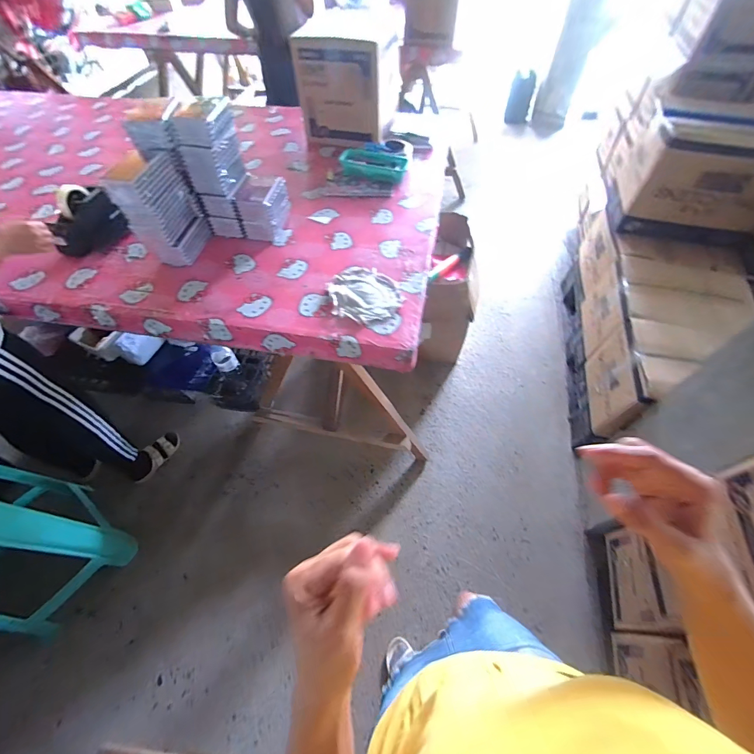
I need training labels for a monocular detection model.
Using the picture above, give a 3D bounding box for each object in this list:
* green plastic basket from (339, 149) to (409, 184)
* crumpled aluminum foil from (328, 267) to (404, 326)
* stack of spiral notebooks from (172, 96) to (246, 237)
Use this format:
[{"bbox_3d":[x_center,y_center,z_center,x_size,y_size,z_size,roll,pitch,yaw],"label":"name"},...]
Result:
[{"bbox_3d":[-0.008,-0.704,1.180,0.226,0.051,0.106,7,54,7],"label":"green plastic basket"},{"bbox_3d":[-0.036,-0.206,0.869,0.165,0.018,0.190,-34,59,-21],"label":"crumpled aluminum foil"},{"bbox_3d":[-0.419,-0.546,0.944,0.119,0.315,0.131,4,56,4],"label":"stack of spiral notebooks"}]

